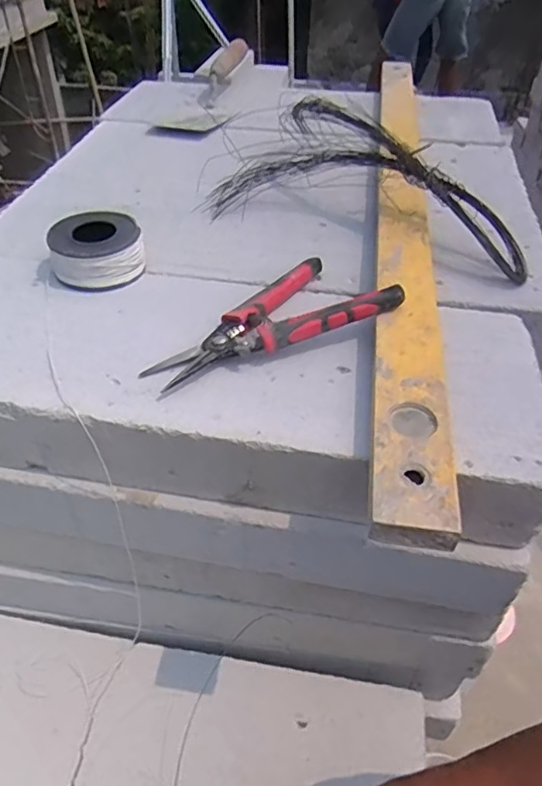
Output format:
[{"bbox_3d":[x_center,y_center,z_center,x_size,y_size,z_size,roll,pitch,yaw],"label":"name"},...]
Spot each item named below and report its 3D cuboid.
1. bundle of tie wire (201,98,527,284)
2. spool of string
[{"bbox_3d":[0.109,-0.232,0.607,0.335,0.098,0.150,17,45,16],"label":"bundle of tie wire"},{"bbox_3d":[-0.161,-0.132,0.536,0.083,0.045,0.073,-11,44,-13],"label":"spool of string"}]

